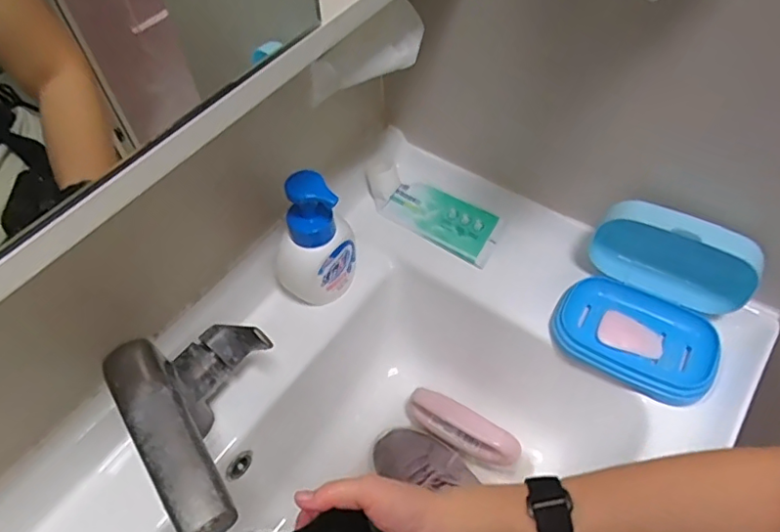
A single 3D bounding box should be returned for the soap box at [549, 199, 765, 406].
[{"bbox_3d":[0.244,0.029,0.519,0.149,0.111,0.129,28,60,21],"label":"soap box"}]

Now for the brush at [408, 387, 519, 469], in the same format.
[{"bbox_3d":[0.077,0.175,0.606,0.127,0.048,0.033,29,60,21],"label":"brush"}]

